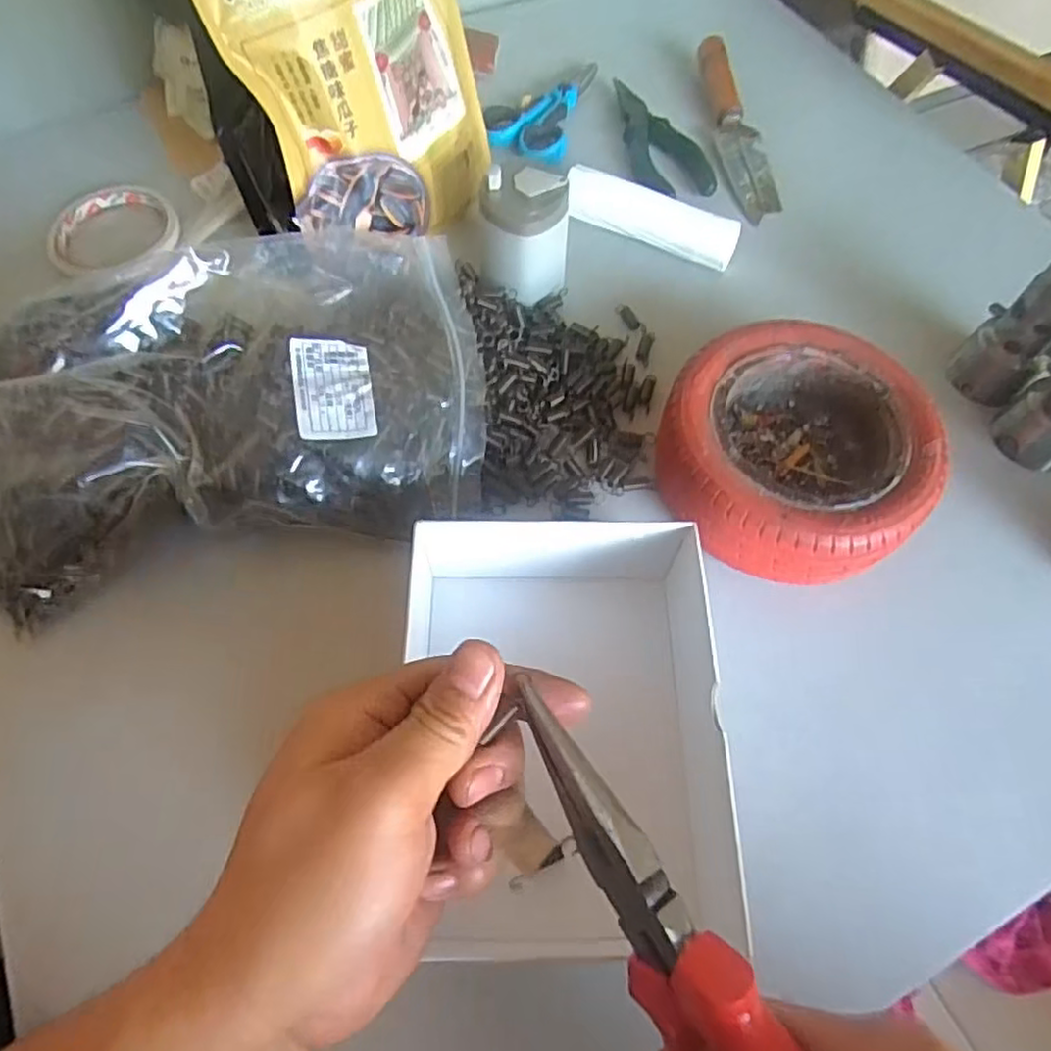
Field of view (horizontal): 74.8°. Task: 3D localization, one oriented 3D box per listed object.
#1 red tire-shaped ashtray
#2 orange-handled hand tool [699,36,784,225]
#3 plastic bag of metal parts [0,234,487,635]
[{"bbox_3d":[0.154,-0.042,0.400,0.144,0.059,0.141,1,62,-1],"label":"red tire-shaped ashtray"},{"bbox_3d":[0.177,-0.330,0.570,0.038,0.031,0.193,-6,62,-4],"label":"orange-handled hand tool"},{"bbox_3d":[-0.162,-0.069,0.387,0.274,0.082,0.175,-11,63,-7],"label":"plastic bag of metal parts"}]

